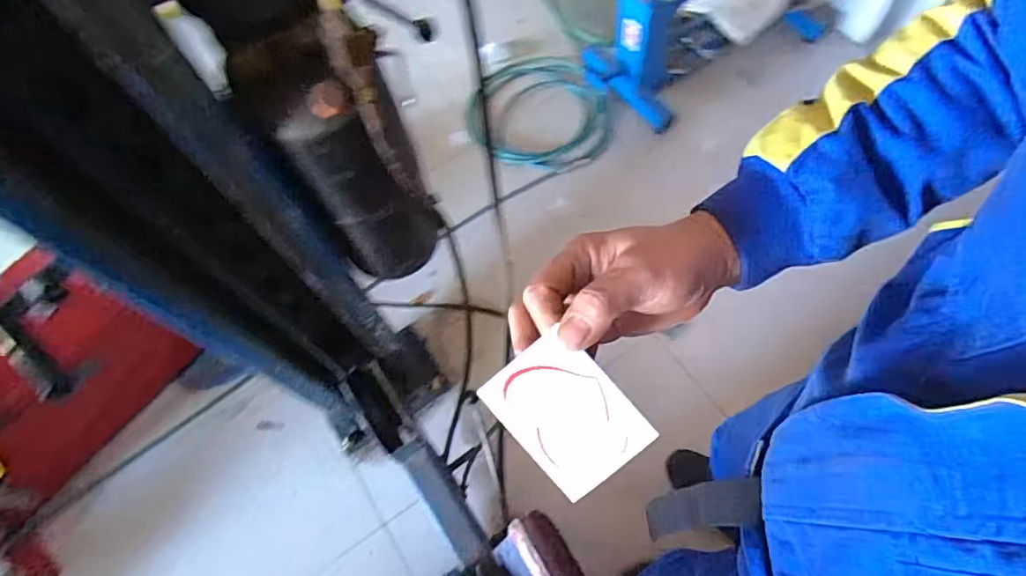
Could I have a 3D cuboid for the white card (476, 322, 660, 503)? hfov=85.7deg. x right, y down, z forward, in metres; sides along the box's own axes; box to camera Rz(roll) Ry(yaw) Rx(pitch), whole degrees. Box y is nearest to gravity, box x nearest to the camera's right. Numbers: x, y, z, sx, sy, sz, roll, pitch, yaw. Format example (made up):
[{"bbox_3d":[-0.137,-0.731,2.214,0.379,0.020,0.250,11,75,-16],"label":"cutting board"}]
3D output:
[{"bbox_3d":[0.028,0.068,0.296,0.059,0.004,0.080,-42,91,6],"label":"white card"}]

